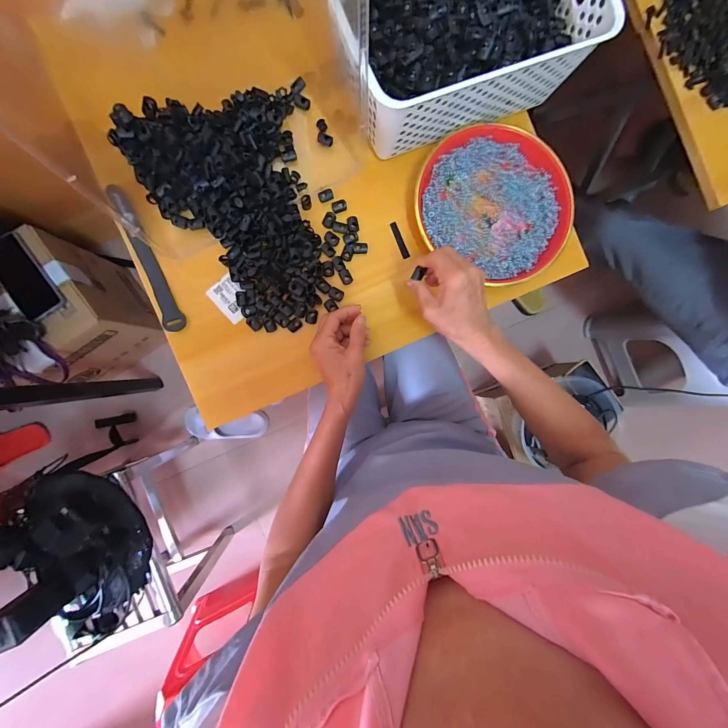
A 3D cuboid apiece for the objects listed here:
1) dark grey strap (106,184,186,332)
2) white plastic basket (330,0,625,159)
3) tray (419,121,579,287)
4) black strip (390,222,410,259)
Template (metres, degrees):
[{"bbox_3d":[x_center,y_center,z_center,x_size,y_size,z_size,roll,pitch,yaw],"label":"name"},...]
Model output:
[{"bbox_3d":[-0.283,-0.137,0.406,0.024,0.012,0.195,-21,92,-4],"label":"dark grey strap"},{"bbox_3d":[0.113,-0.419,0.385,0.309,0.100,0.205,-22,92,-4],"label":"white plastic basket"},{"bbox_3d":[0.184,-0.226,0.436,0.217,0.023,0.193,31,88,-4],"label":"tray"},{"bbox_3d":[0.051,-0.176,0.443,0.011,0.004,0.053,-22,92,-4],"label":"black strip"}]

